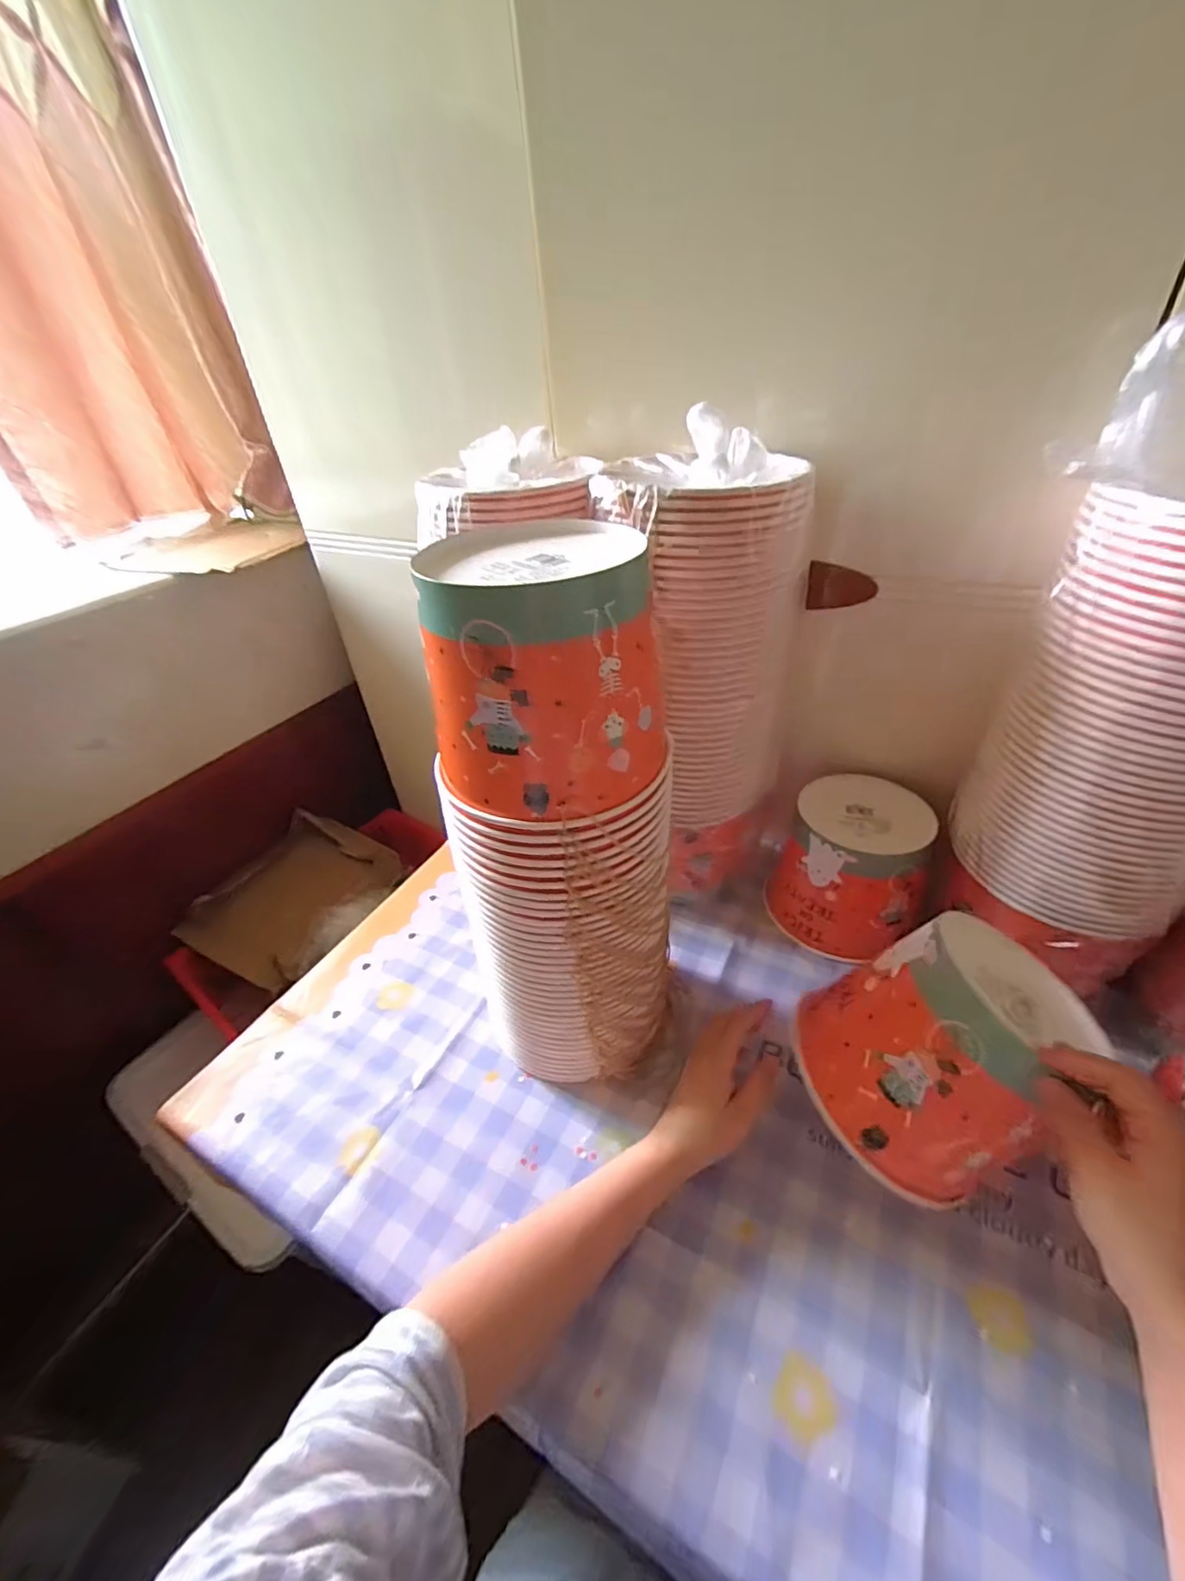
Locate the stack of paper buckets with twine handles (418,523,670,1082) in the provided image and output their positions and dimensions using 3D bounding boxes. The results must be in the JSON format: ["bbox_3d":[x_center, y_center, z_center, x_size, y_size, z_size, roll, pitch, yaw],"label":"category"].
[{"bbox_3d":[-0.015,0.031,0.432,0.148,0.398,0.160,2,38,8],"label":"stack of paper buckets with twine handles"}]

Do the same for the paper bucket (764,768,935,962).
[{"bbox_3d":[0.274,0.078,0.614,0.137,0.122,0.148,-3,37,2],"label":"paper bucket"}]

